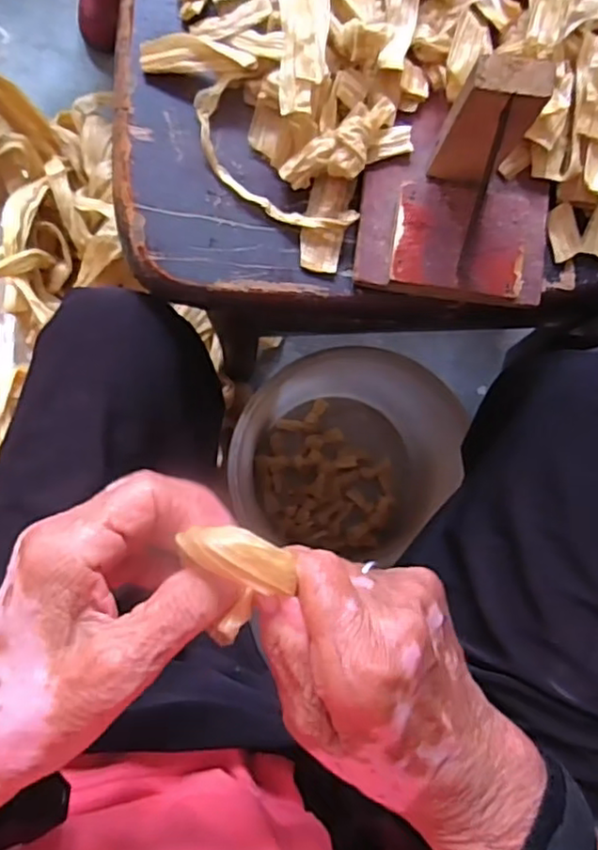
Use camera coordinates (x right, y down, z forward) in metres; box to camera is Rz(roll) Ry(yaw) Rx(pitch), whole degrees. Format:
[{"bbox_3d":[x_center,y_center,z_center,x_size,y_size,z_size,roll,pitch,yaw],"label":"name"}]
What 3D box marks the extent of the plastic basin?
[{"bbox_3d":[0.050,0.034,0.722,0.206,0.209,0.211,0,85,-4],"label":"plastic basin"}]

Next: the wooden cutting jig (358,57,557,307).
[{"bbox_3d":[0.104,-0.145,0.360,0.120,0.097,0.123,8,84,-3],"label":"wooden cutting jig"}]

